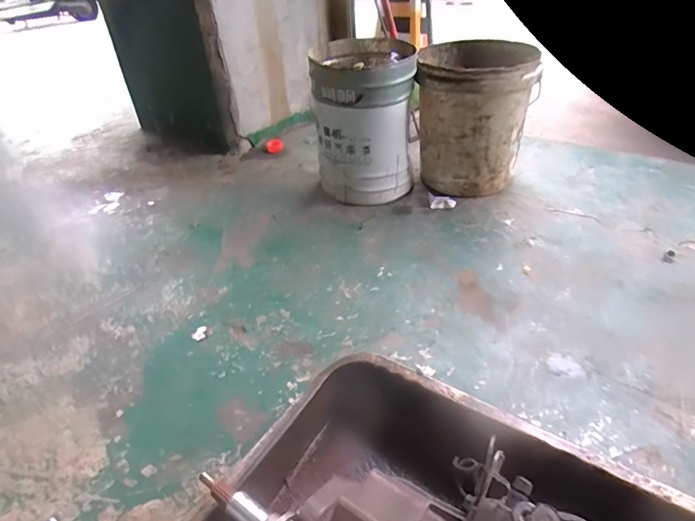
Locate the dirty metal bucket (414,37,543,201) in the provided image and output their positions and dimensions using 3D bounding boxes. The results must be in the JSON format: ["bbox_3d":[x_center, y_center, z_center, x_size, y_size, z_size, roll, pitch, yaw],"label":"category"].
[{"bbox_3d":[0.308,-0.351,1.129,0.244,0.317,0.242,1,39,8],"label":"dirty metal bucket"}]

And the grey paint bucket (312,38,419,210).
[{"bbox_3d":[0.042,-0.352,1.151,0.240,0.336,0.249,-6,38,-1],"label":"grey paint bucket"}]

